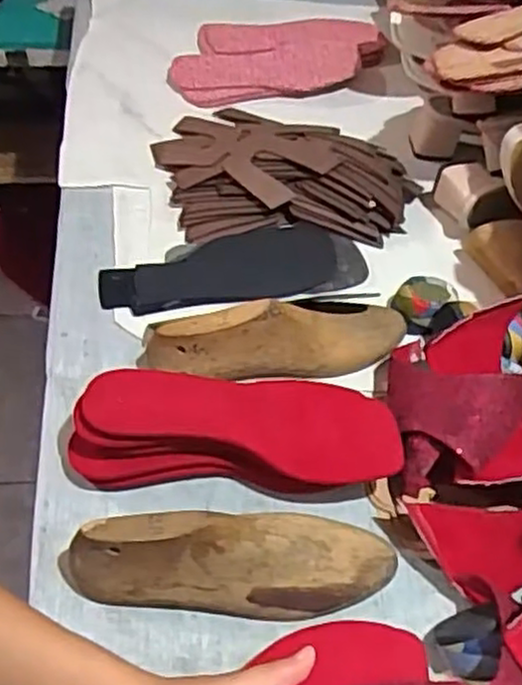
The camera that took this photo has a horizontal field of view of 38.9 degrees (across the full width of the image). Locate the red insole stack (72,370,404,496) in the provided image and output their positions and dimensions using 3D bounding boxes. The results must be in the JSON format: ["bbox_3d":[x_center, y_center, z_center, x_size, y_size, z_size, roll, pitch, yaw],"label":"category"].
[{"bbox_3d":[-0.021,0.072,0.598,0.255,0.062,0.089,1,53,-6],"label":"red insole stack"}]

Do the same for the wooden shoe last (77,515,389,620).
[{"bbox_3d":[-0.015,0.158,0.544,0.238,0.085,0.074,5,53,-14],"label":"wooden shoe last"}]

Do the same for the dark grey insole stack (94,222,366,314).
[{"bbox_3d":[-0.027,-0.072,0.745,0.264,0.021,0.085,-10,55,-14],"label":"dark grey insole stack"}]

